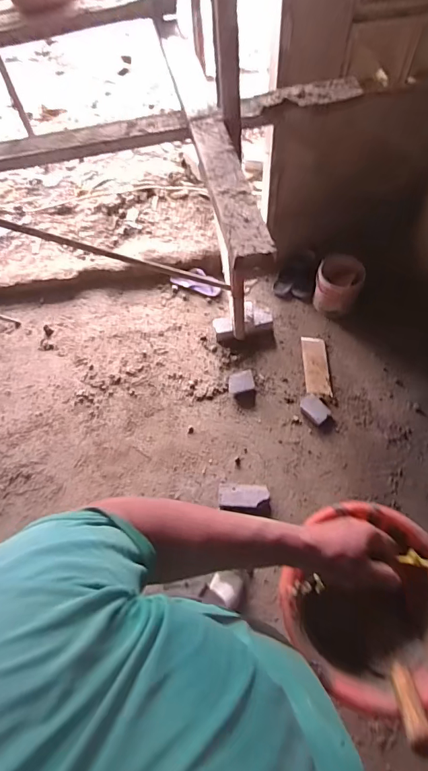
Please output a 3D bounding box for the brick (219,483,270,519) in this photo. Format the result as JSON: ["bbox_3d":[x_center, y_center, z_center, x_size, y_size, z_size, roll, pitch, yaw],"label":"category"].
[{"bbox_3d":[0.107,0.394,1.448,0.190,0.058,0.118,5,65,6],"label":"brick"}]

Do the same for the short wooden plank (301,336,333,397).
[{"bbox_3d":[0.416,-0.082,1.680,0.101,0.015,0.259,-2,64,3],"label":"short wooden plank"}]

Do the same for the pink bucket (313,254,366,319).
[{"bbox_3d":[0.510,-0.403,1.721,0.190,0.217,0.152,15,66,11],"label":"pink bucket"}]

